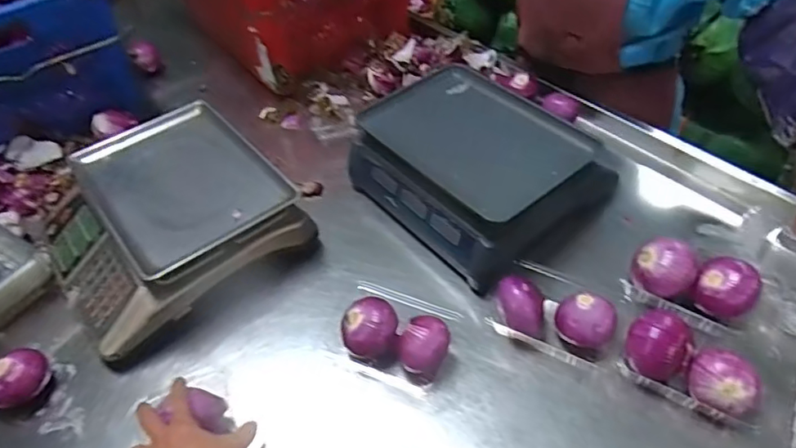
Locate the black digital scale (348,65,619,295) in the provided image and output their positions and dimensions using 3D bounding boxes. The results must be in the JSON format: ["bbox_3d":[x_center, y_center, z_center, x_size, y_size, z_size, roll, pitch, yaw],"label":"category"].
[{"bbox_3d":[0.119,-0.102,0.876,0.291,0.160,0.340,-34,53,-26],"label":"black digital scale"}]

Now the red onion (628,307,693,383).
[{"bbox_3d":[0.330,0.156,0.688,0.072,0.080,0.076,-2,46,2],"label":"red onion"}]

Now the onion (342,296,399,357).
[{"bbox_3d":[-0.036,0.144,0.733,0.072,0.067,0.070,-2,48,3],"label":"onion"}]

